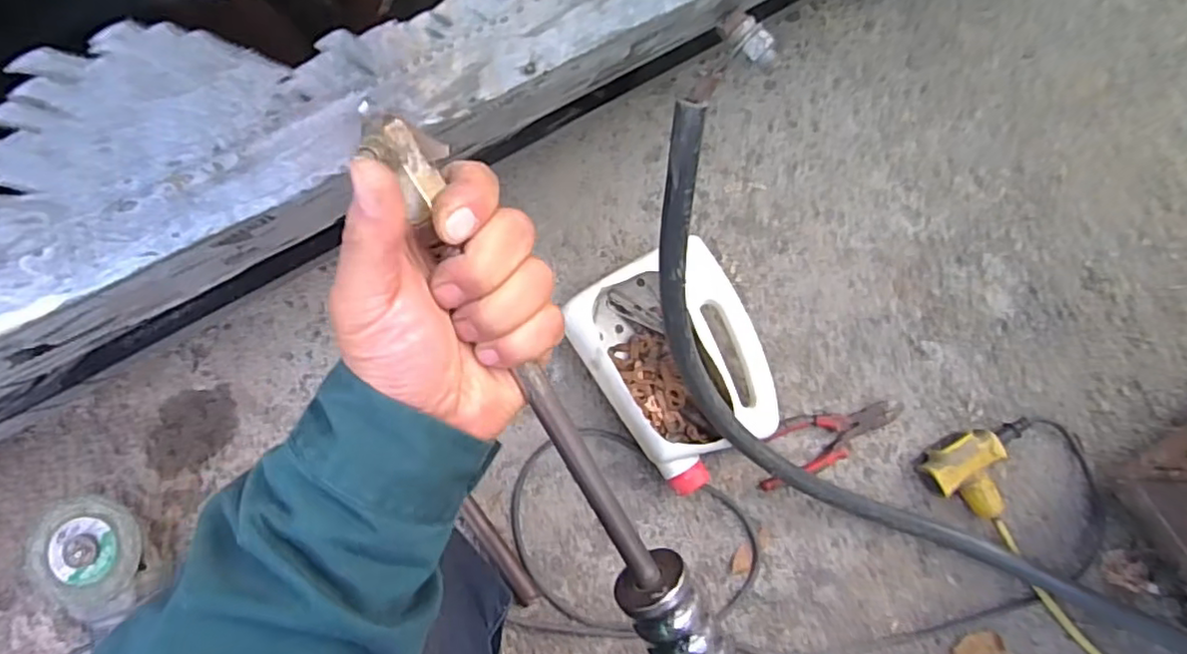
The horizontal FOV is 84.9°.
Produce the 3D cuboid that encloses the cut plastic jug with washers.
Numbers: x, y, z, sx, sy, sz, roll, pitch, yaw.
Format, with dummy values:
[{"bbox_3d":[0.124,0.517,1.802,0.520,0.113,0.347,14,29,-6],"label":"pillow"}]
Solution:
[{"bbox_3d":[0.095,0.034,0.686,0.174,0.094,0.218,-34,82,-7],"label":"cut plastic jug with washers"}]

